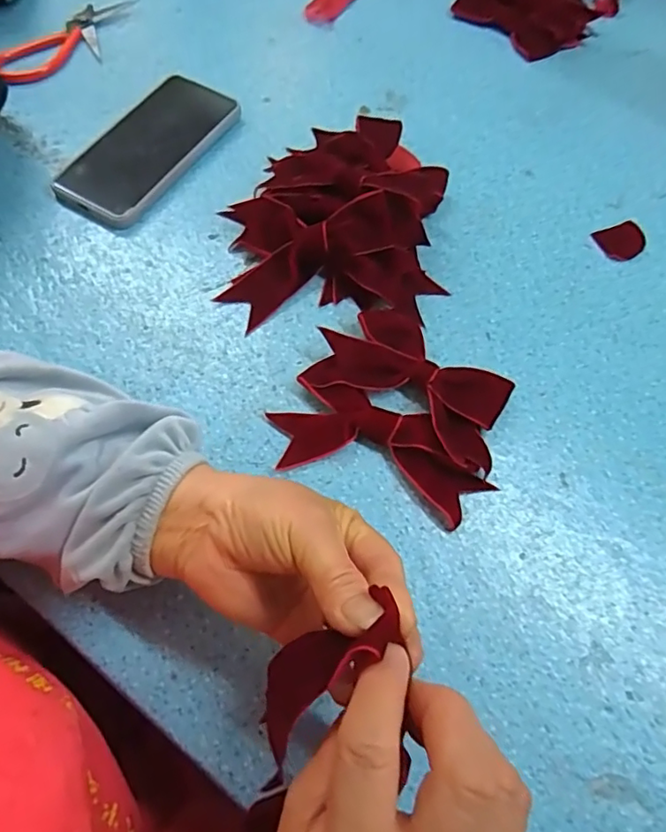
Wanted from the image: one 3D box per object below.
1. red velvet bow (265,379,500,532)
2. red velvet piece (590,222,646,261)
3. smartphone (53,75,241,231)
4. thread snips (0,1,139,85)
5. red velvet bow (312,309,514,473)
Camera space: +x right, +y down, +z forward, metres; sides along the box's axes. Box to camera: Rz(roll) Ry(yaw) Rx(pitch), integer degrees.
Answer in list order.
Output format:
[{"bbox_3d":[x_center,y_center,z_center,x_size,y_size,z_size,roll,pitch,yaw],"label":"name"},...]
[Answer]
[{"bbox_3d":[0.031,0.020,0.361,0.139,0.017,0.060,19,65,7],"label":"red velvet bow"},{"bbox_3d":[0.235,-0.142,0.457,0.035,0.010,0.032,-15,66,-9],"label":"red velvet piece"},{"bbox_3d":[-0.157,-0.227,0.477,0.083,0.014,0.163,30,67,11],"label":"smartphone"},{"bbox_3d":[-0.249,-0.360,0.542,0.061,0.010,0.158,39,69,15],"label":"thread snips"},{"bbox_3d":[0.057,-0.024,0.382,0.128,0.020,0.079,29,67,11],"label":"red velvet bow"}]

